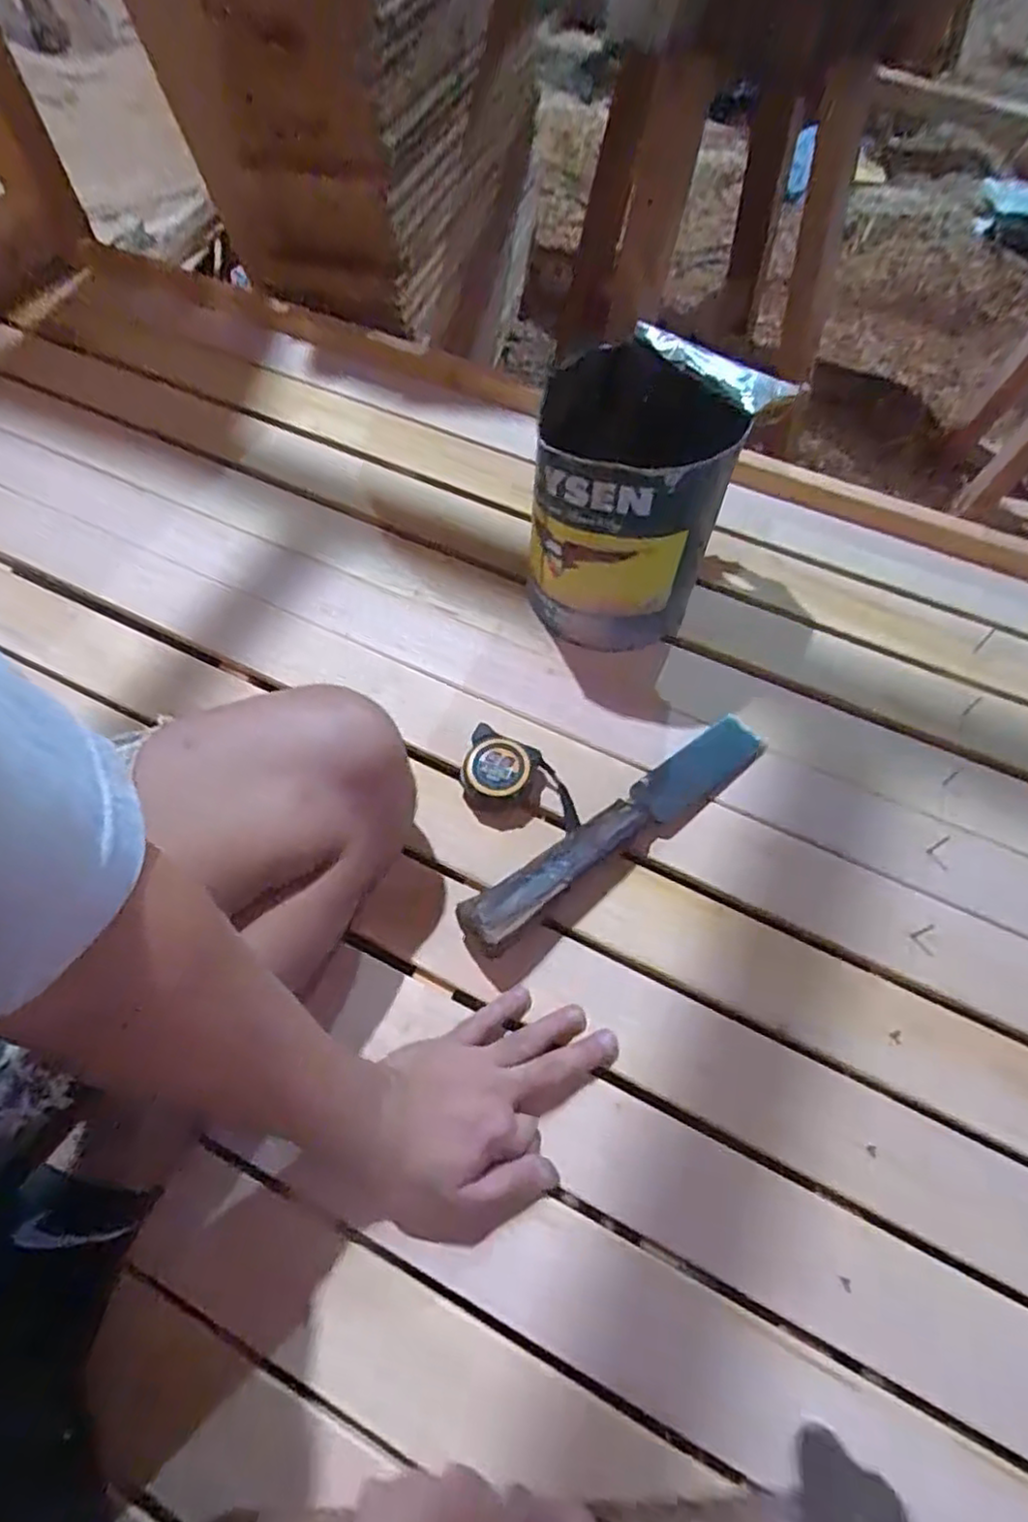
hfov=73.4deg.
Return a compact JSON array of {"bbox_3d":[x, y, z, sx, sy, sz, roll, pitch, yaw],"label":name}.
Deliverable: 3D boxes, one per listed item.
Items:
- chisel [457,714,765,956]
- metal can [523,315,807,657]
[{"bbox_3d":[0.088,0.047,0.556,0.304,0.045,0.047,-34,67,-15],"label":"chisel"},{"bbox_3d":[0.108,-0.225,0.612,0.185,0.205,0.174,0,63,1],"label":"metal can"}]

